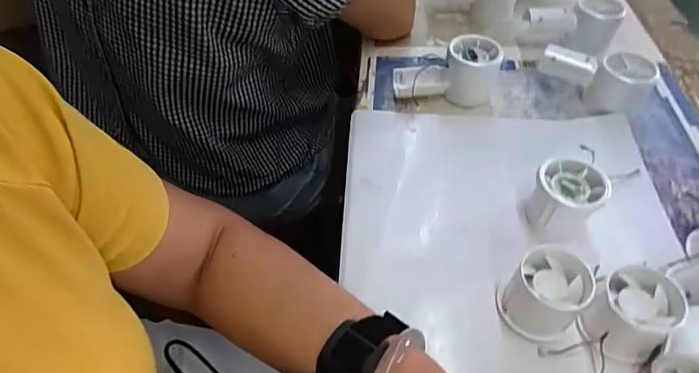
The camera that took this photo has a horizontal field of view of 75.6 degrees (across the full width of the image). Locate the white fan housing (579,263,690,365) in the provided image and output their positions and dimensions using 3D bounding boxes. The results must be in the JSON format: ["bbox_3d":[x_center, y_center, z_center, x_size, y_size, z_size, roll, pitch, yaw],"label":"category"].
[{"bbox_3d":[0.202,0.091,0.324,0.051,0.049,0.051,-1,51,1],"label":"white fan housing"}]

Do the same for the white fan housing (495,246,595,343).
[{"bbox_3d":[0.146,0.081,0.339,0.057,0.048,0.056,-37,59,-25],"label":"white fan housing"}]

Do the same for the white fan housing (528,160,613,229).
[{"bbox_3d":[0.186,0.012,0.392,0.056,0.048,0.058,29,57,23],"label":"white fan housing"}]

